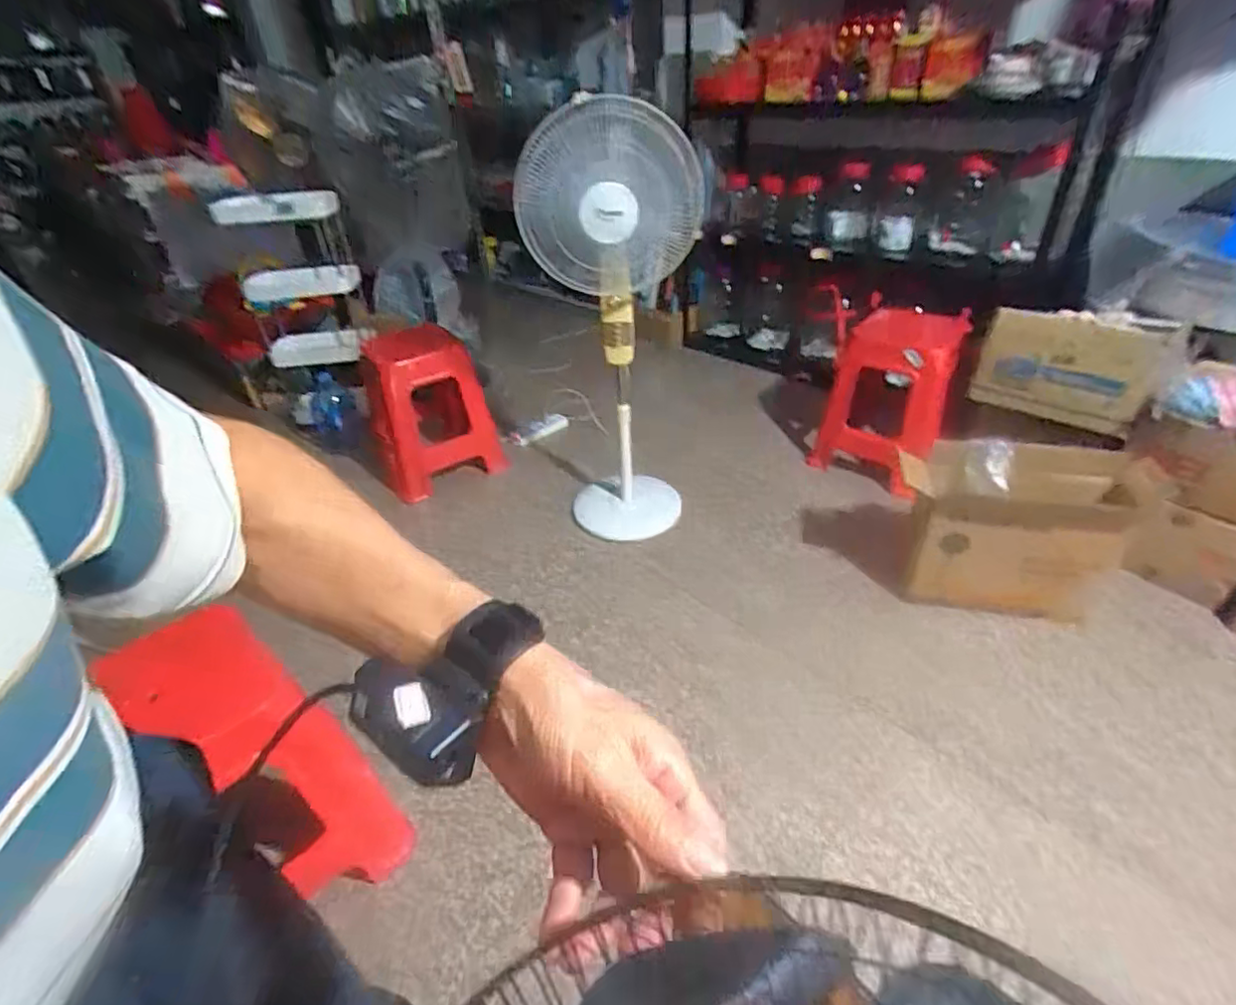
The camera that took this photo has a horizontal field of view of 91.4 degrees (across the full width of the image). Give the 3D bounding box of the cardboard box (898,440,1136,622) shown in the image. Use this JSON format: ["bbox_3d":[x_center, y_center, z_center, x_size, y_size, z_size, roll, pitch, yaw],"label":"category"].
[{"bbox_3d":[0.942,0.068,1.502,0.480,0.391,0.228,6,38,14],"label":"cardboard box"}]

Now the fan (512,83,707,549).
[{"bbox_3d":[-0.003,-0.434,1.692,0.425,1.139,0.386,-7,37,-3],"label":"fan"}]

